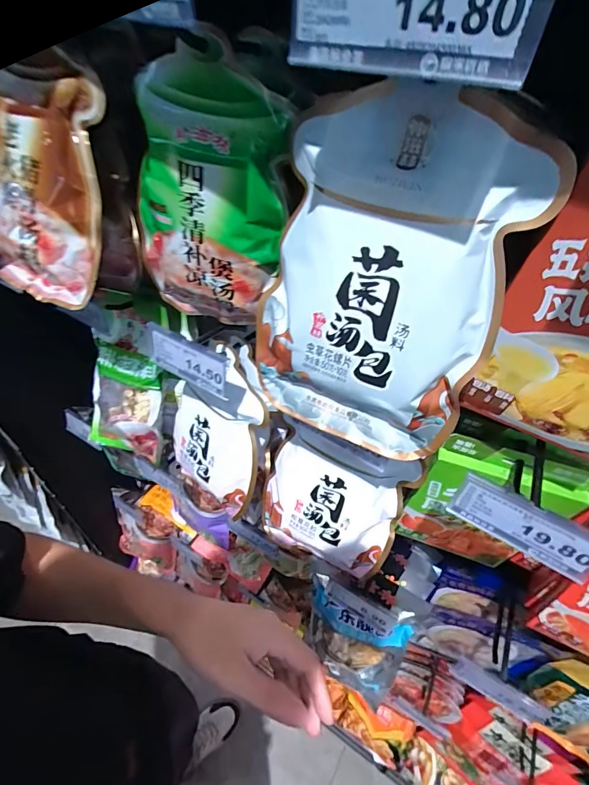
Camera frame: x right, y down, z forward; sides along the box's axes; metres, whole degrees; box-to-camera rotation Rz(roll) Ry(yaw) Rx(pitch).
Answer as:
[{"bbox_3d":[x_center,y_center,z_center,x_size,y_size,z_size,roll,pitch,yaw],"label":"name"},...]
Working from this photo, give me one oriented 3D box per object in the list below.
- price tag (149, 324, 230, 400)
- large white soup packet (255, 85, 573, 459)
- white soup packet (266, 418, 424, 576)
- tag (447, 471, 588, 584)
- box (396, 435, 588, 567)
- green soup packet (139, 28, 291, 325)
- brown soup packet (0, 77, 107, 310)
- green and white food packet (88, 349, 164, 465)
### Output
[{"bbox_3d":[-0.107,-0.031,0.374,0.096,0.048,0.006,23,39,18],"label":"price tag"},{"bbox_3d":[0.049,-0.062,0.253,0.159,0.222,0.022,23,32,18],"label":"large white soup packet"},{"bbox_3d":[0.040,0.129,0.437,0.158,0.170,0.068,21,49,14],"label":"white soup packet"},{"bbox_3d":[0.168,0.098,0.272,0.098,0.043,0.012,29,51,21],"label":"tag"},{"bbox_3d":[0.205,0.132,0.417,0.141,0.199,0.025,12,47,6],"label":"box"},{"bbox_3d":[-0.079,-0.152,0.320,0.137,0.210,0.036,21,49,14],"label":"green soup packet"},{"bbox_3d":[-0.223,-0.173,0.330,0.112,0.178,0.035,21,22,7],"label":"brown soup packet"},{"bbox_3d":[-0.246,0.021,0.528,0.133,0.173,0.047,21,18,11],"label":"green and white food packet"}]

